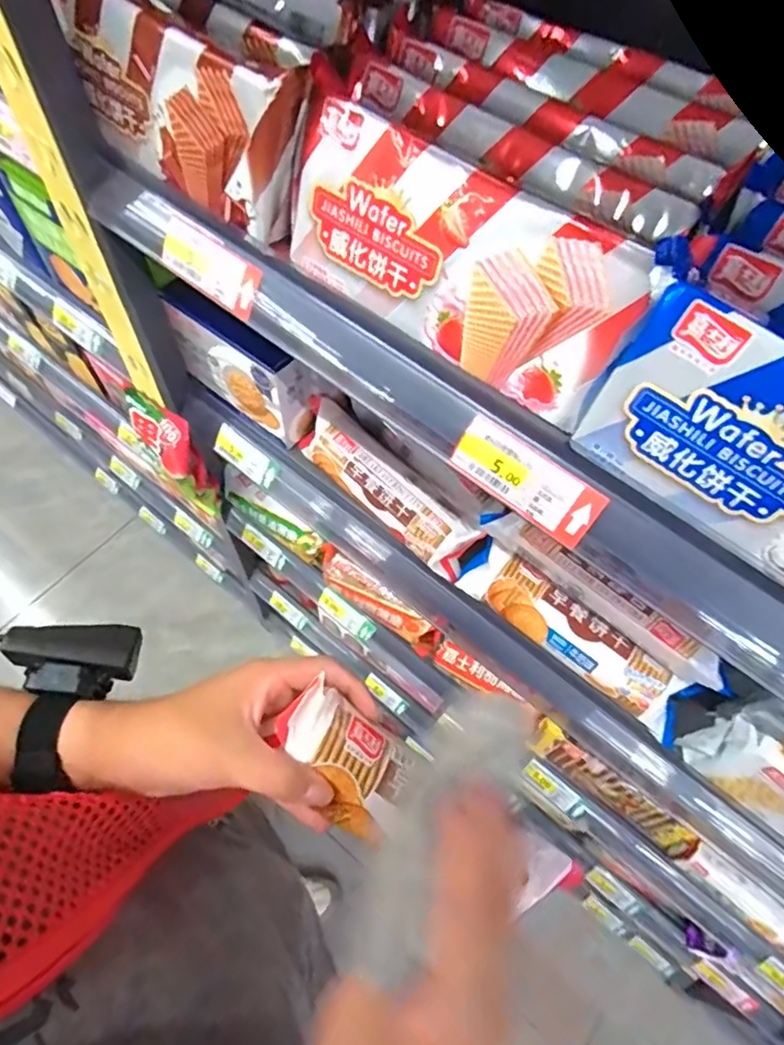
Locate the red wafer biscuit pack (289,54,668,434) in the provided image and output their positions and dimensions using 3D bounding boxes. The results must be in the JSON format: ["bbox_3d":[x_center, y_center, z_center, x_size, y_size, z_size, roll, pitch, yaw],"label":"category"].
[{"bbox_3d":[0.037,-0.160,0.344,0.228,0.099,0.045,38,46,14],"label":"red wafer biscuit pack"}]

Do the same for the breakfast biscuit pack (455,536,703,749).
[{"bbox_3d":[0.163,0.100,0.523,0.224,0.042,0.050,36,66,15],"label":"breakfast biscuit pack"}]

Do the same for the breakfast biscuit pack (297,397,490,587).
[{"bbox_3d":[-0.012,-0.041,0.593,0.232,0.055,0.062,41,68,17],"label":"breakfast biscuit pack"}]

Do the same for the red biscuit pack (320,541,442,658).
[{"bbox_3d":[-0.022,0.106,0.783,0.193,0.042,0.036,34,66,14],"label":"red biscuit pack"}]

